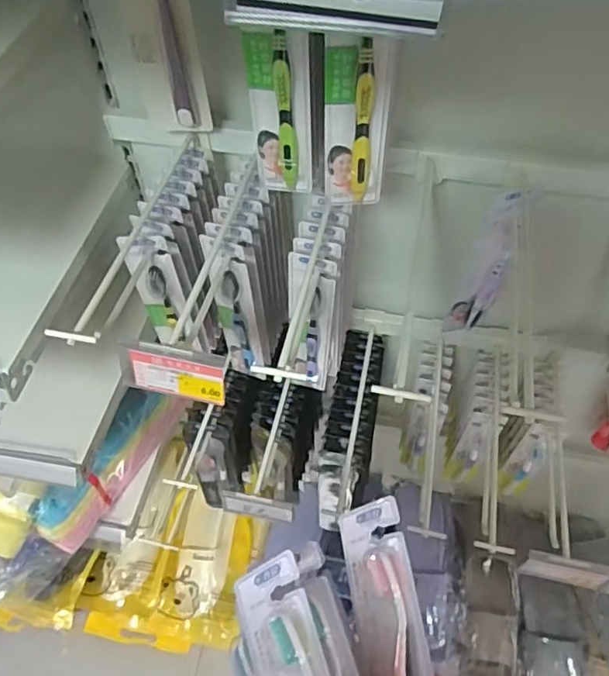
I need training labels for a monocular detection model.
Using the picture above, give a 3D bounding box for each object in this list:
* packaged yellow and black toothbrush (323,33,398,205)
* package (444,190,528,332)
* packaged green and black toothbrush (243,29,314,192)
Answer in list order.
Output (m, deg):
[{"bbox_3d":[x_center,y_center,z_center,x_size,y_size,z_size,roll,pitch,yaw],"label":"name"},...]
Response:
[{"bbox_3d":[0.037,-0.146,0.414,0.045,0.133,0.014,-4,55,-1],"label":"packaged yellow and black toothbrush"},{"bbox_3d":[0.203,-0.078,0.652,0.047,0.229,0.025,23,58,17],"label":"package"},{"bbox_3d":[-0.016,-0.159,0.429,0.043,0.128,0.015,0,55,1],"label":"packaged green and black toothbrush"}]

